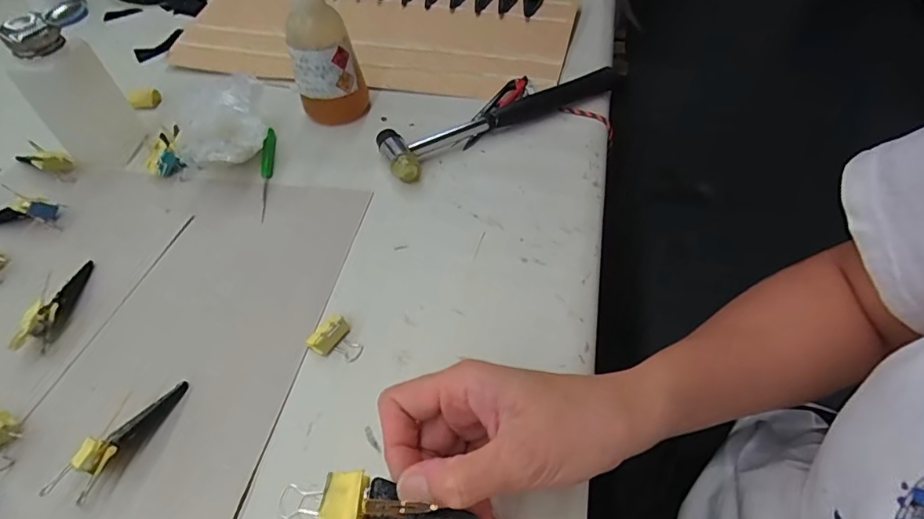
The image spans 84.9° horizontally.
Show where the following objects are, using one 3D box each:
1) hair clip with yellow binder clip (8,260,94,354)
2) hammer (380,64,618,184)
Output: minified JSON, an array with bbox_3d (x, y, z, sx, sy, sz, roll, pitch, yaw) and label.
[{"bbox_3d":[-0.297,0.031,0.369,0.019,0.021,0.080,-5,52,0],"label":"hair clip with yellow binder clip"},{"bbox_3d":[0.040,-0.141,0.478,0.247,0.021,0.058,-27,55,-17],"label":"hammer"}]

